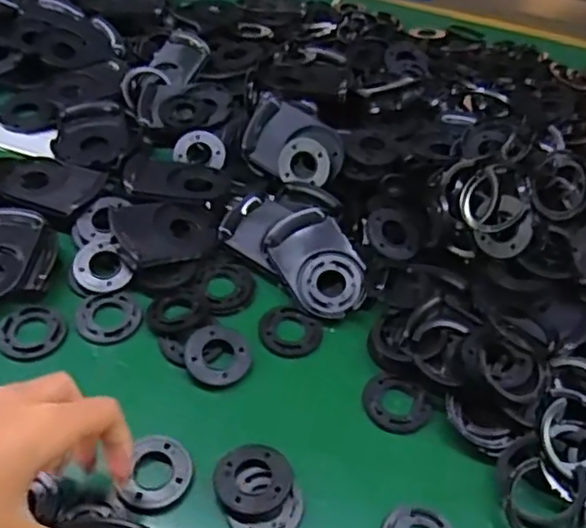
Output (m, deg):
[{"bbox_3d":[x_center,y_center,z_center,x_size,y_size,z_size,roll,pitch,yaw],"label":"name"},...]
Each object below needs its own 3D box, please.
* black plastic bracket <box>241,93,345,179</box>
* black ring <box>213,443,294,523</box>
[{"bbox_3d":[0.002,-0.101,0.543,0.086,0.023,0.062,25,86,15],"label":"black plastic bracket"},{"bbox_3d":[-0.023,0.125,0.371,0.043,0.007,0.046,3,46,-3],"label":"black ring"}]

